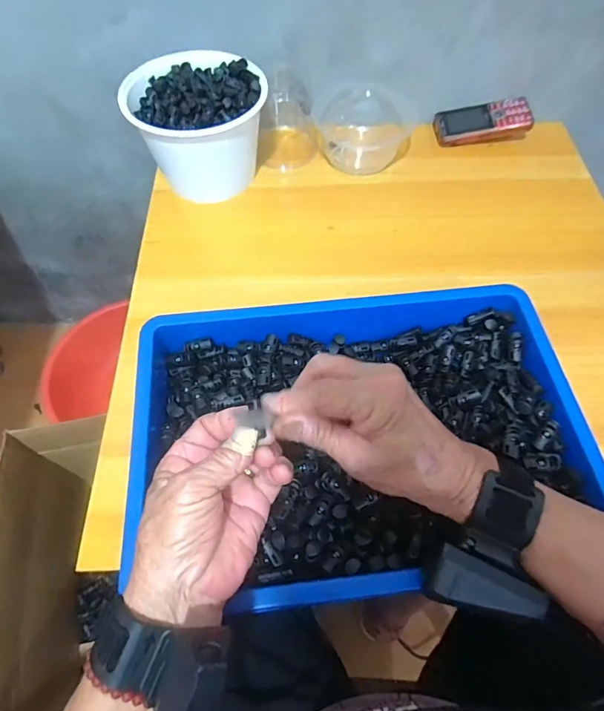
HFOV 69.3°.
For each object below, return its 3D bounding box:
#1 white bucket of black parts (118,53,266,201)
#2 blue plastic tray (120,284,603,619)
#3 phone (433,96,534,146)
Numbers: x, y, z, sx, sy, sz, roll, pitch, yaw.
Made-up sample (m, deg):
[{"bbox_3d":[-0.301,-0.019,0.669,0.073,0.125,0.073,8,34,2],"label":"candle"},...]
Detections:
[{"bbox_3d":[-0.132,-0.297,0.571,0.165,0.114,0.145,-19,61,-10],"label":"white bucket of black parts"},{"bbox_3d":[0.046,0.056,0.398,0.367,0.081,0.280,-7,60,-3],"label":"blue plastic tray"},{"bbox_3d":[0.266,-0.344,0.641,0.130,0.014,0.063,-8,69,10],"label":"phone"}]

